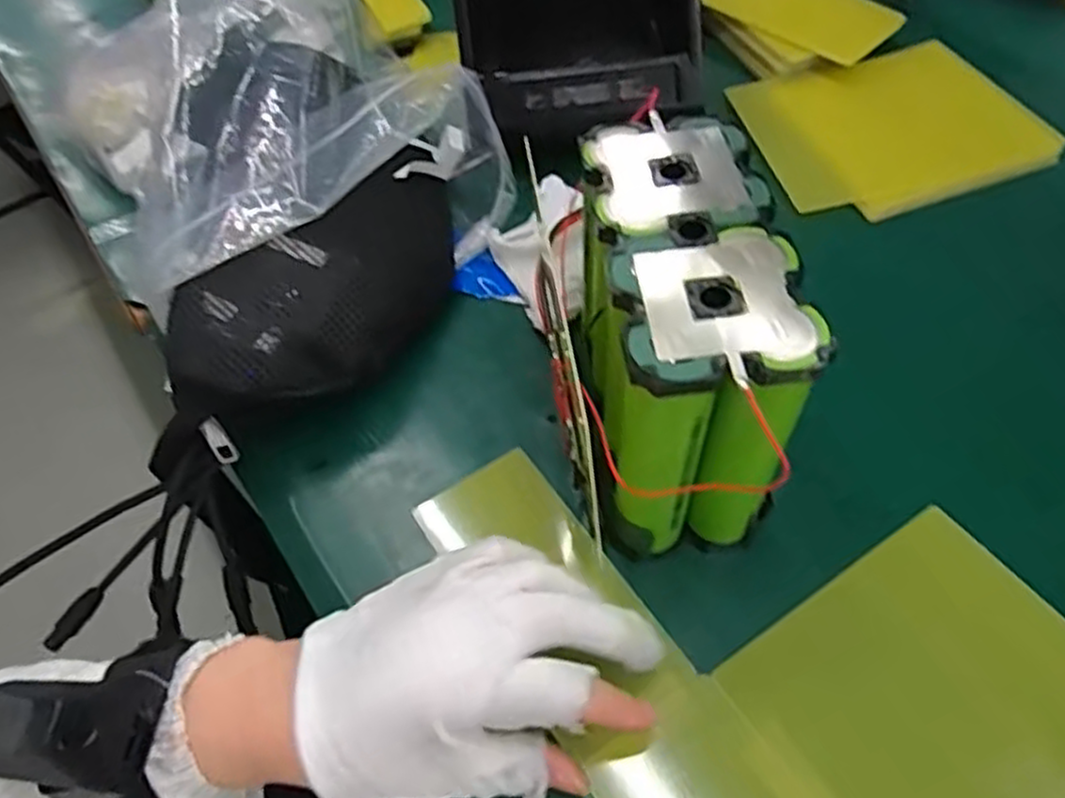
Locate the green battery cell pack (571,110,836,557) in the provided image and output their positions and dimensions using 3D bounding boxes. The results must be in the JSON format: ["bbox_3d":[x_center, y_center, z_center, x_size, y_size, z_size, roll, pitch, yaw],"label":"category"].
[{"bbox_3d":[0.061,-0.013,0.313,0.070,0.125,0.106,-8,55,0],"label":"green battery cell pack"}]

